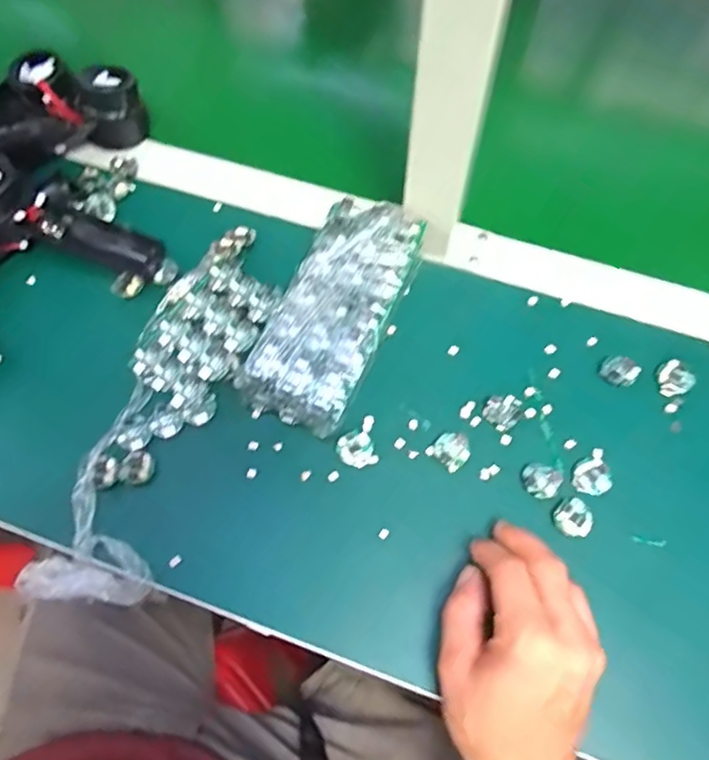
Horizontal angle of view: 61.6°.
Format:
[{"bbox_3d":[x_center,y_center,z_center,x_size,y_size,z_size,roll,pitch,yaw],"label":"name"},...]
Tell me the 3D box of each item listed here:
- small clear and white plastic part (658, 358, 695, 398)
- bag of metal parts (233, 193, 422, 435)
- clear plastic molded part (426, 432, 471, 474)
[{"bbox_3d":[0.237,-0.002,0.436,0.024,0.007,0.025,-4,65,-1],"label":"small clear and white plastic part"},{"bbox_3d":[-0.013,-0.051,0.438,0.084,0.044,0.173,25,68,12],"label":"bag of metal parts"},{"bbox_3d":[0.068,0.049,0.419,0.025,0.009,0.026,39,72,17],"label":"clear plastic molded part"}]

